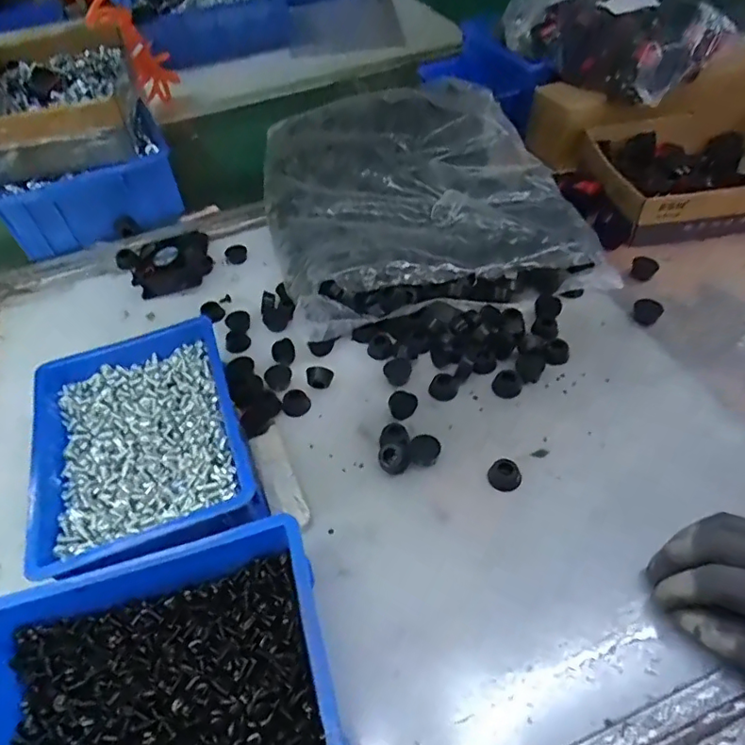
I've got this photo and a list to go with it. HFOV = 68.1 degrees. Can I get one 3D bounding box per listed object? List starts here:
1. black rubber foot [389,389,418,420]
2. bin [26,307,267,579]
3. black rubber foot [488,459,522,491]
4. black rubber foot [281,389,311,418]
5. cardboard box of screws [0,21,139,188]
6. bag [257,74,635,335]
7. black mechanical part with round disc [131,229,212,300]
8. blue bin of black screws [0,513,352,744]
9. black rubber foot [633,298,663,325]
[{"bbox_3d":[0.025,0.028,0.468,0.023,0.013,0.020,7,52,11],"label":"black rubber foot"},{"bbox_3d":[-0.177,0.059,0.430,0.152,0.060,0.206,-19,52,-10],"label":"bin"},{"bbox_3d":[0.100,0.078,0.418,0.024,0.014,0.020,12,53,15],"label":"black rubber foot"},{"bbox_3d":[-0.067,0.026,0.479,0.024,0.008,0.023,-3,51,3],"label":"black rubber foot"},{"bbox_3d":[-0.365,-0.318,0.637,0.164,0.066,0.235,-18,50,-9],"label":"cardboard box of screws"},{"bbox_3d":[0.040,-0.215,0.612,0.319,0.104,0.353,-12,51,-4],"label":"bag"},{"bbox_3d":[-0.218,-0.119,0.603,0.080,0.028,0.064,-16,51,-8],"label":"black mechanical part with round disc"},{"bbox_3d":[-0.121,0.181,0.318,0.194,0.063,0.152,-14,51,-6],"label":"blue bin of black screws"},{"bbox_3d":[0.260,-0.058,0.522,0.026,0.011,0.032,20,55,20],"label":"black rubber foot"}]

